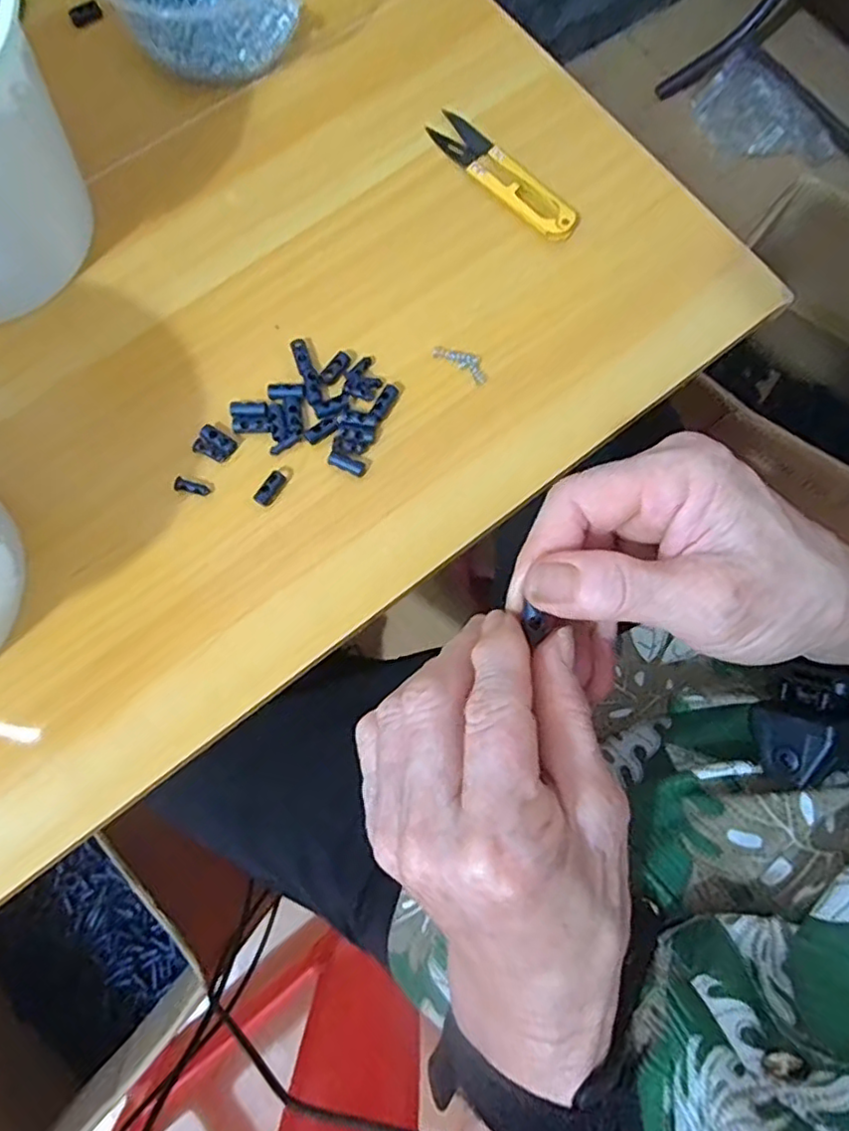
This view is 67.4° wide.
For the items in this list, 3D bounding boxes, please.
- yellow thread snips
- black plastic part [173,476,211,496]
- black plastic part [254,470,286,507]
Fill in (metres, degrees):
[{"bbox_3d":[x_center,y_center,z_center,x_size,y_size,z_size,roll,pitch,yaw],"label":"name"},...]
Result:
[{"bbox_3d":[0.045,-0.222,0.361,0.024,0.012,0.106,-42,82,-10],"label":"yellow thread snips"},{"bbox_3d":[-0.117,-0.039,0.319,0.017,0.004,0.006,14,77,-12],"label":"black plastic part"},{"bbox_3d":[-0.076,-0.038,0.318,0.008,0.007,0.019,30,79,5],"label":"black plastic part"}]

